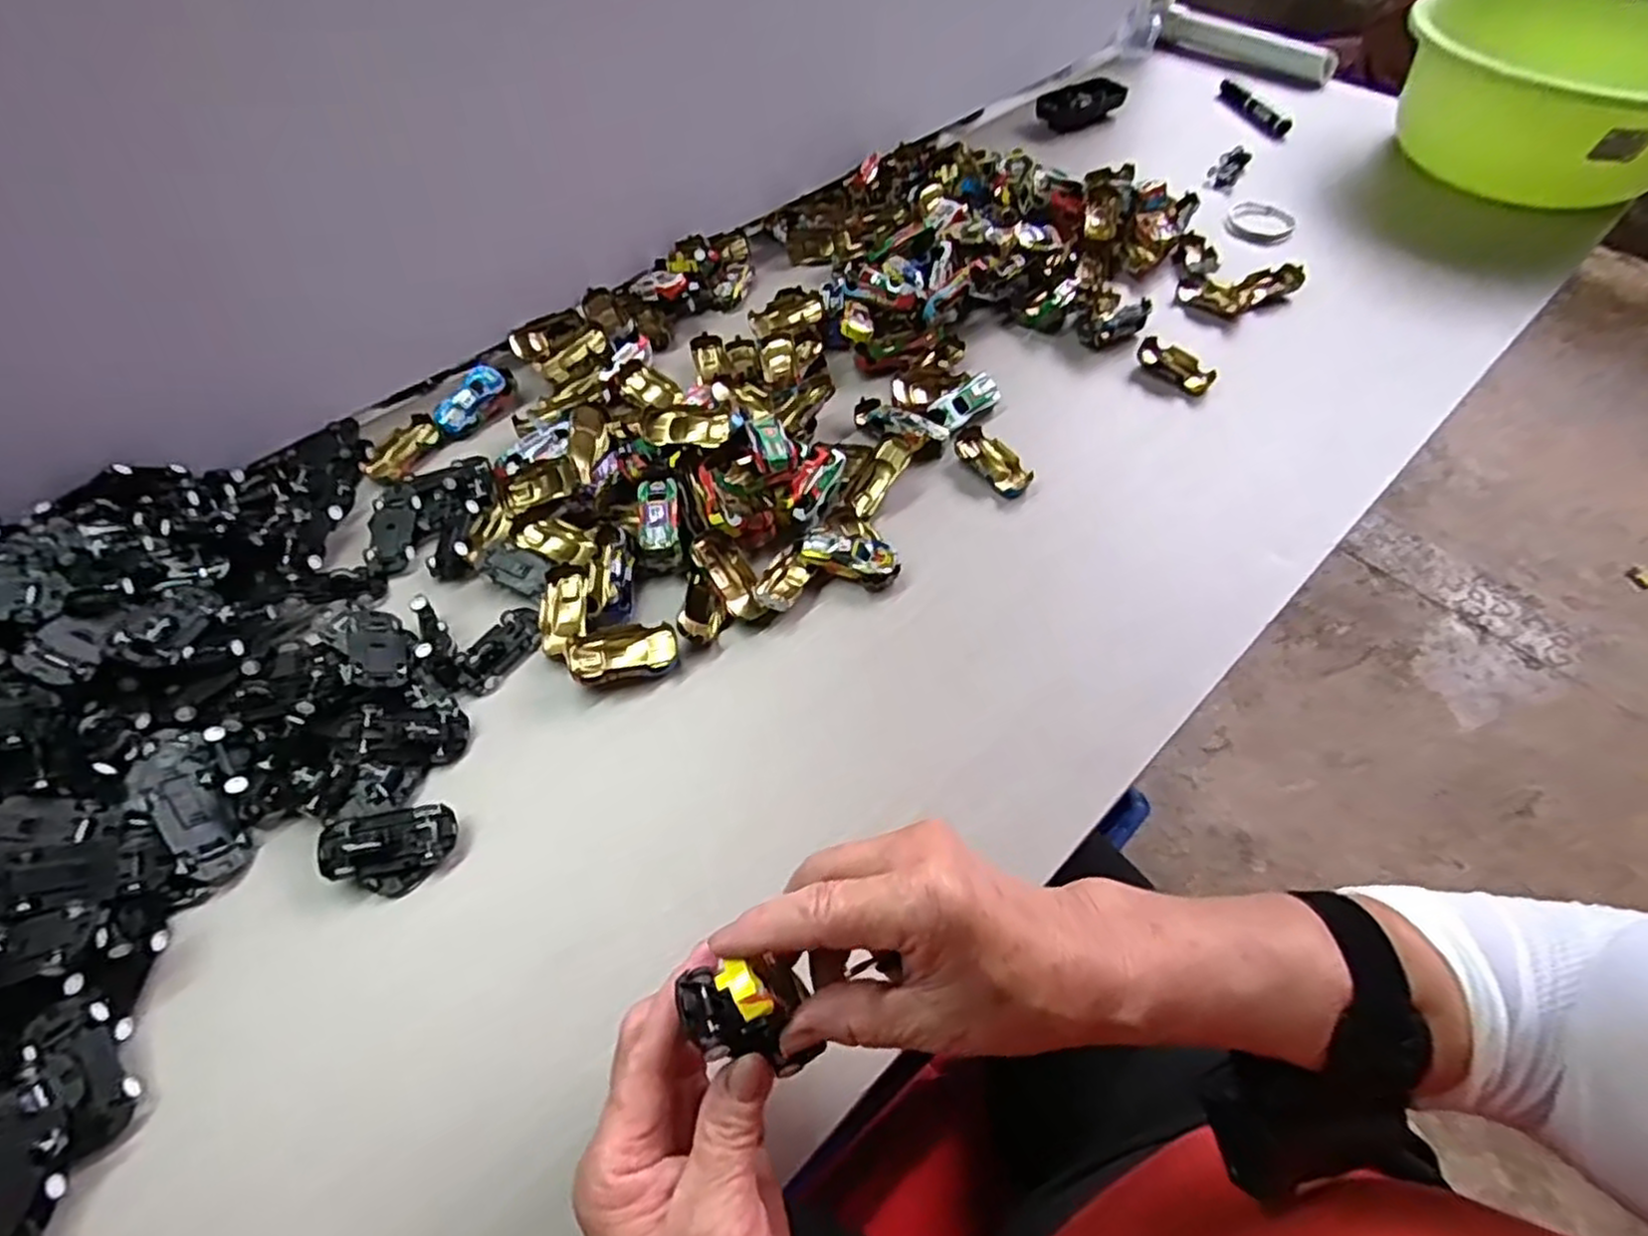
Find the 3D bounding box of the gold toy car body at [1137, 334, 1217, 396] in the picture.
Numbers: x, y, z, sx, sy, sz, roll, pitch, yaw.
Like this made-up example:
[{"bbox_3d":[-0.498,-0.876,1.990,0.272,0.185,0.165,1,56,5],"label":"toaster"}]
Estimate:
[{"bbox_3d":[0.288,-0.206,0.609,0.035,0.020,0.064,-37,64,-22],"label":"gold toy car body"}]

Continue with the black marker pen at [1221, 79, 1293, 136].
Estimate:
[{"bbox_3d":[0.499,-0.593,0.863,0.016,0.026,0.130,-11,58,-8],"label":"black marker pen"}]

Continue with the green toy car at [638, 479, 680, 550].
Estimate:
[{"bbox_3d":[-0.111,-0.067,0.502,0.026,0.019,0.055,-7,57,-5],"label":"green toy car"}]

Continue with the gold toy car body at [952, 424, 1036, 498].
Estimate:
[{"bbox_3d":[0.125,-0.117,0.548,0.031,0.014,0.065,-29,62,-18],"label":"gold toy car body"}]

